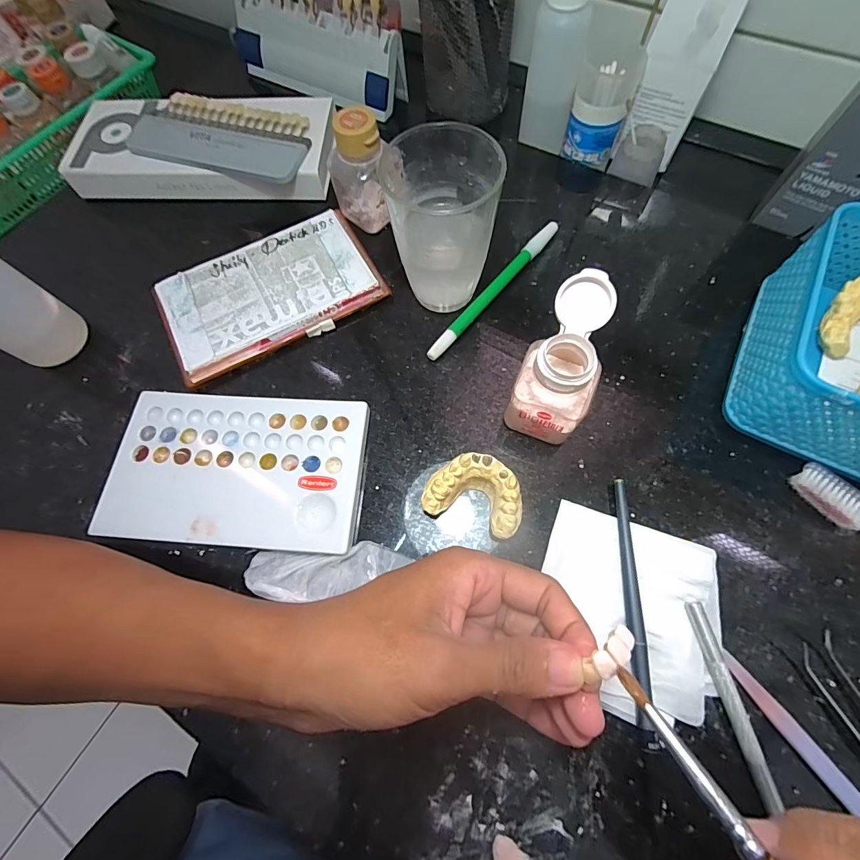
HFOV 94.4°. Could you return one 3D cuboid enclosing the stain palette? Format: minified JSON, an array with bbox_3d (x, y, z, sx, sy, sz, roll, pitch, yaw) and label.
[{"bbox_3d":[-0.117,0.023,0.246,0.152,0.012,0.092,3,68,3],"label":"stain palette"}]

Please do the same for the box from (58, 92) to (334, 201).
[{"bbox_3d":[-0.189,-0.240,0.335,0.217,0.031,0.083,4,68,4],"label":"box"}]

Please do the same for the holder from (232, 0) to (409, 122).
[{"bbox_3d":[-0.108,-0.356,0.353,0.178,0.081,0.050,29,72,13],"label":"holder"}]

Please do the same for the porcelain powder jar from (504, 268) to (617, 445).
[{"bbox_3d":[0.075,-0.035,0.225,0.041,0.076,0.064,21,70,10],"label":"porcelain powder jar"}]

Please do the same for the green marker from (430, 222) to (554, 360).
[{"bbox_3d":[0.047,-0.101,0.288,0.010,0.012,0.144,38,74,16],"label":"green marker"}]

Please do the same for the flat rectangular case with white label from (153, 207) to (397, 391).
[{"bbox_3d":[-0.115,-0.100,0.291,0.150,0.017,0.088,-26,69,-8],"label":"flat rectangular case with white label"}]

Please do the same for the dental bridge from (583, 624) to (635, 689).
[{"bbox_3d":[0.068,0.087,0.152,0.010,0.007,0.025,39,81,16],"label":"dental bridge"}]

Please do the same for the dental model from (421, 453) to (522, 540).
[{"bbox_3d":[0.027,0.036,0.229,0.054,0.025,0.038,17,70,9],"label":"dental model"}]

